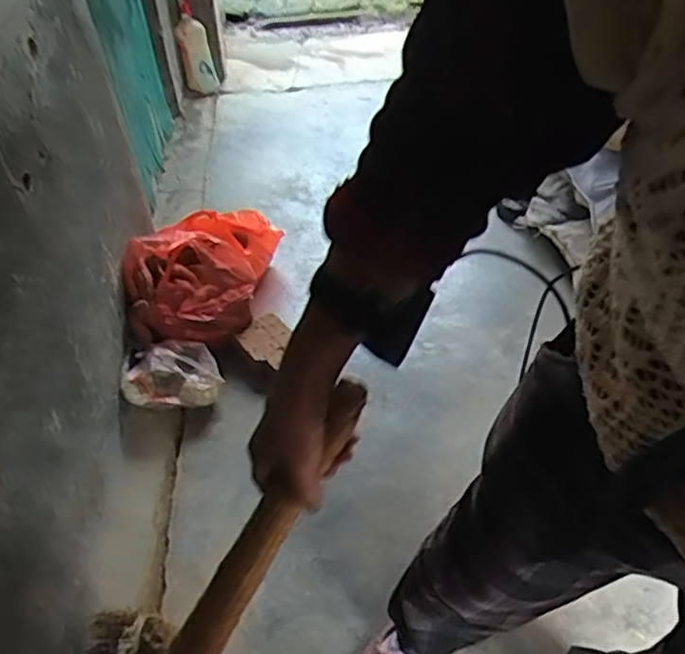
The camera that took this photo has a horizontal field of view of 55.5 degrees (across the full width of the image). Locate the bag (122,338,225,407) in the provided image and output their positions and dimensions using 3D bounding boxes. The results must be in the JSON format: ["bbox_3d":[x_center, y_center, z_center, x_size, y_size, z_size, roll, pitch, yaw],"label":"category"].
[{"bbox_3d":[-0.344,0.092,1.328,0.187,0.074,0.130,-8,48,-7],"label":"bag"}]

